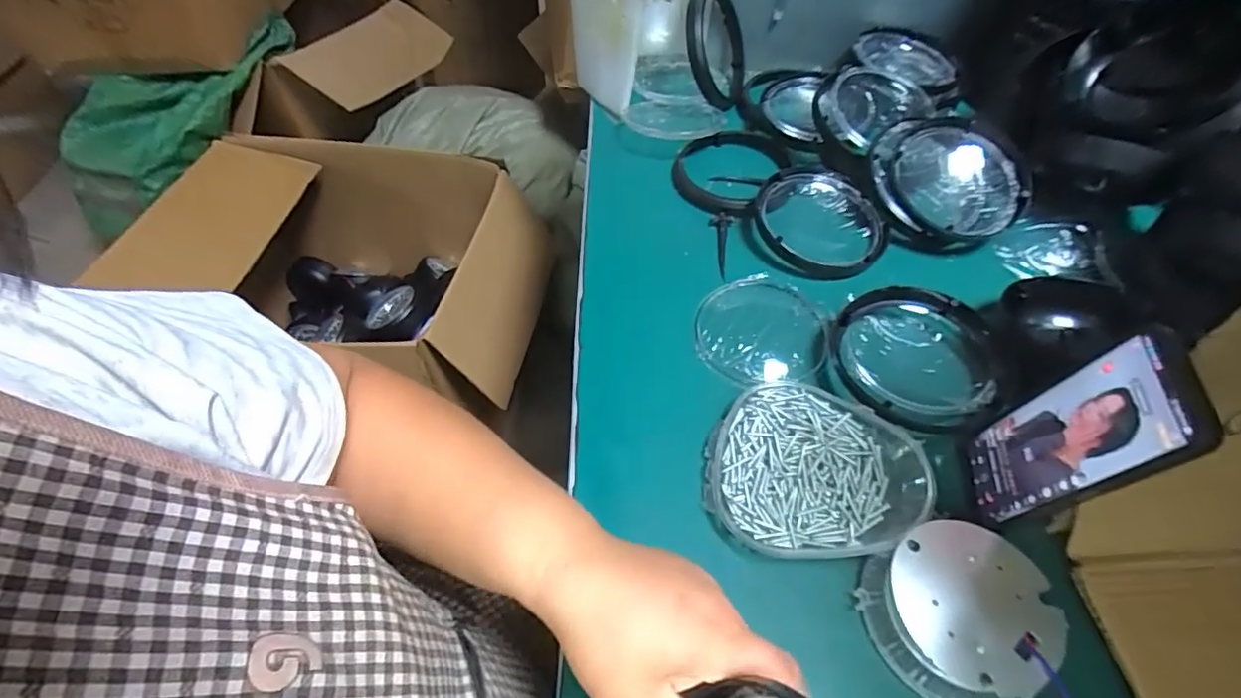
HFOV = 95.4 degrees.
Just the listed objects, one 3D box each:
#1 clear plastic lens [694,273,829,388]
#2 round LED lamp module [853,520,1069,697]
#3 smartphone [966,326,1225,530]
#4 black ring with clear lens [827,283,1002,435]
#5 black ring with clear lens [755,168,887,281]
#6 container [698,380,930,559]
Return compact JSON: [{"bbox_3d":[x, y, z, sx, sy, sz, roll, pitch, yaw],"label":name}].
[{"bbox_3d":[0.128,-0.019,0.513,0.113,0.019,0.123,8,53,7],"label":"clear plastic lens"},{"bbox_3d":[0.217,0.170,0.359,0.103,0.039,0.101,0,53,0],"label":"round LED lamp module"},{"bbox_3d":[0.281,0.060,0.357,0.013,0.155,0.077,13,58,-3],"label":"smartphone"},{"bbox_3d":[0.245,0.007,0.473,0.126,0.032,0.134,0,53,0],"label":"black ring with clear lens"},{"bbox_3d":[0.209,-0.137,0.587,0.128,0.031,0.135,0,53,0],"label":"black ring with clear lens"},{"bbox_3d":[0.145,0.089,0.427,0.156,0.036,0.141,6,53,5],"label":"container"}]

